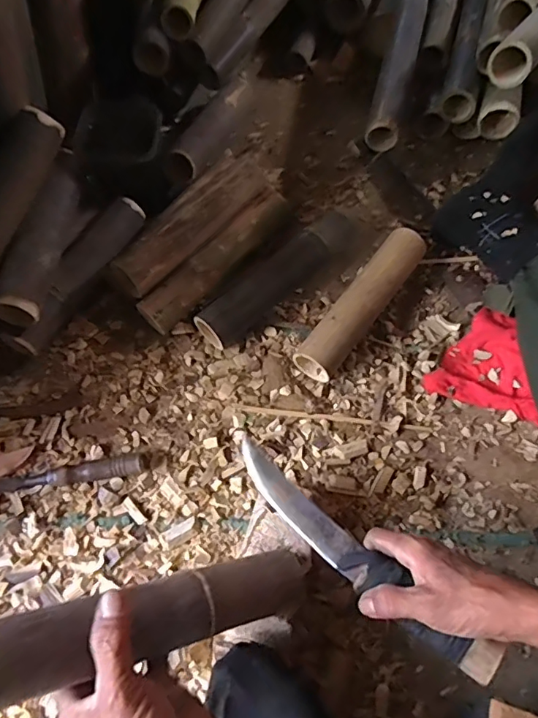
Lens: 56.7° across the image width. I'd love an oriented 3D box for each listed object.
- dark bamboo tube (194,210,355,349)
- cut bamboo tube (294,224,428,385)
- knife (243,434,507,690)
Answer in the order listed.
[{"bbox_3d":[0.019,-0.114,0.700,0.269,0.060,0.059,-37,71,-18],"label":"dark bamboo tube"},{"bbox_3d":[0.132,-0.079,0.694,0.055,0.063,0.260,35,68,14],"label":"cut bamboo tube"},{"bbox_3d":[0.073,0.179,0.473,0.038,0.023,0.294,-42,56,-19],"label":"knife"}]

